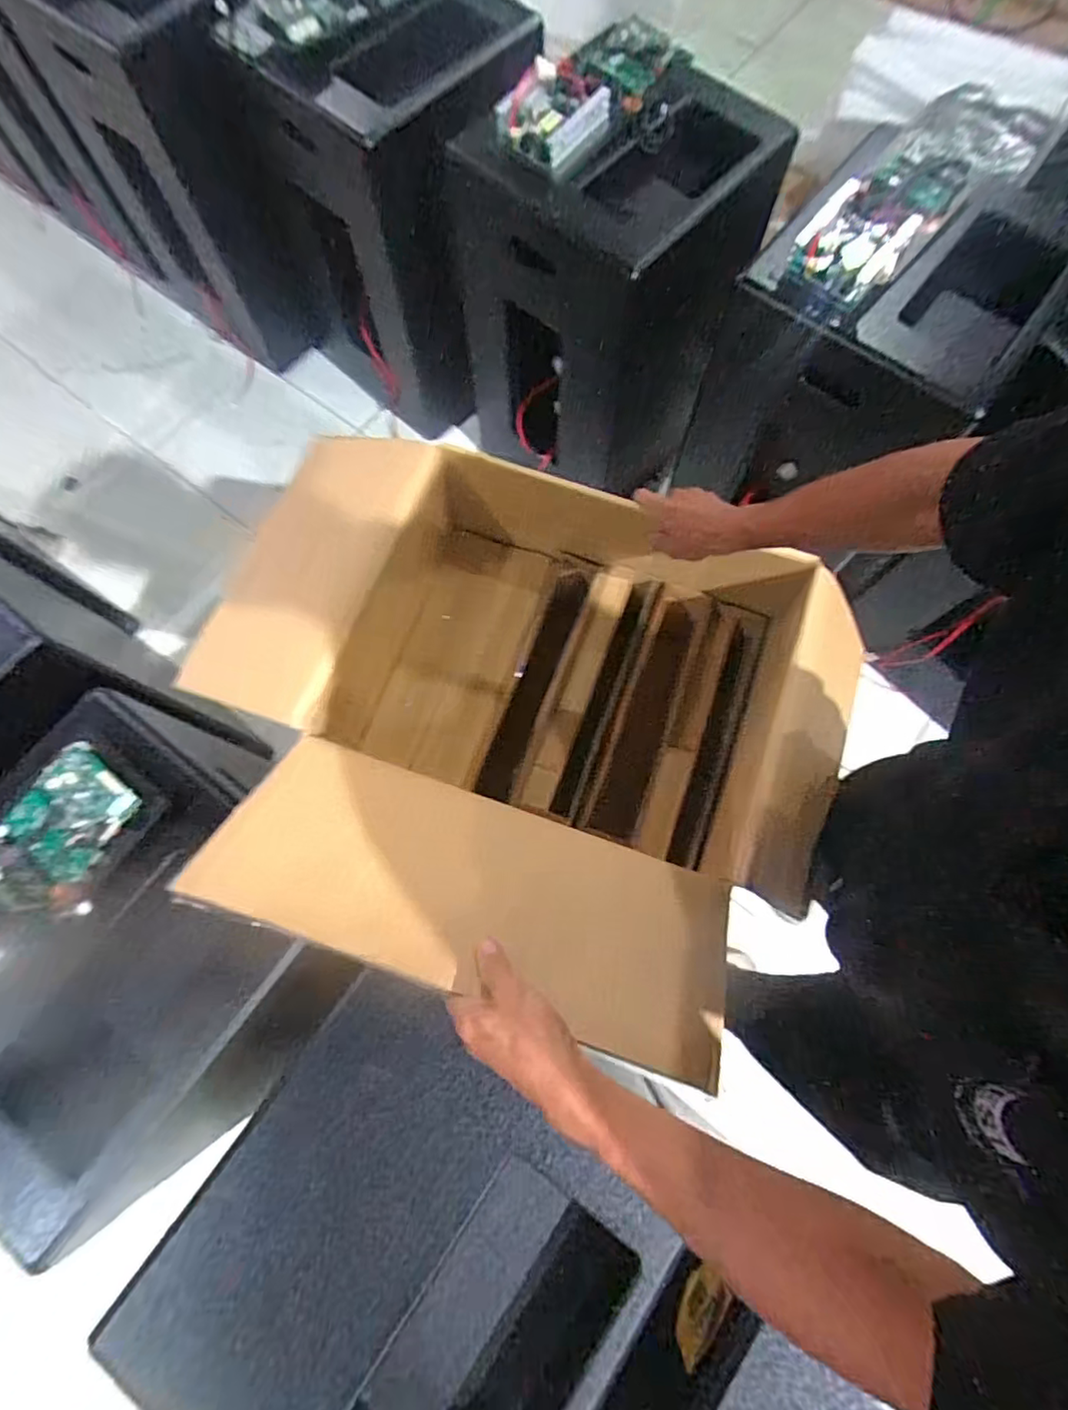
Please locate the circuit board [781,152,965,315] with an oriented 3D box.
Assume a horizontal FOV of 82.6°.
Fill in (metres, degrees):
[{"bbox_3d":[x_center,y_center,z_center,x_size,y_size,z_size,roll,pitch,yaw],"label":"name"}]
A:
[{"bbox_3d":[0.518,-0.736,0.900,0.143,0.043,0.316,39,83,4],"label":"circuit board"}]

